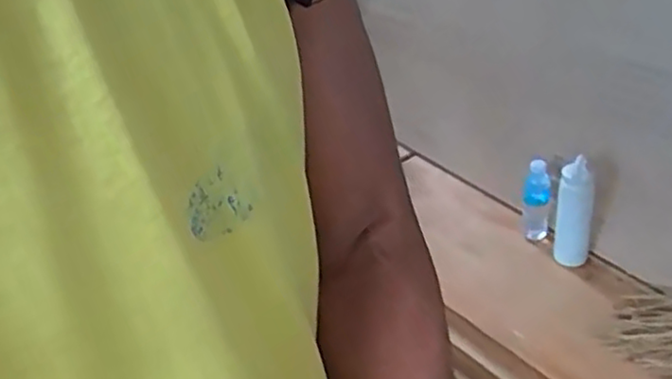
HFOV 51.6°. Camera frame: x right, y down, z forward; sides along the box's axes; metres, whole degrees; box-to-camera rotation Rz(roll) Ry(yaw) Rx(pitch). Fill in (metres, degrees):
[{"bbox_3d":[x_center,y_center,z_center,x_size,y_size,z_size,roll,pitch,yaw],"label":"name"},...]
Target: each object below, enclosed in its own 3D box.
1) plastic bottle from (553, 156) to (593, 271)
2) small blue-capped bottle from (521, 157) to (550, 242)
[{"bbox_3d":[0.491,0.049,1.433,0.073,0.214,0.074,6,38,19],"label":"plastic bottle"},{"bbox_3d":[0.437,0.025,1.525,0.060,0.165,0.072,6,38,19],"label":"small blue-capped bottle"}]

